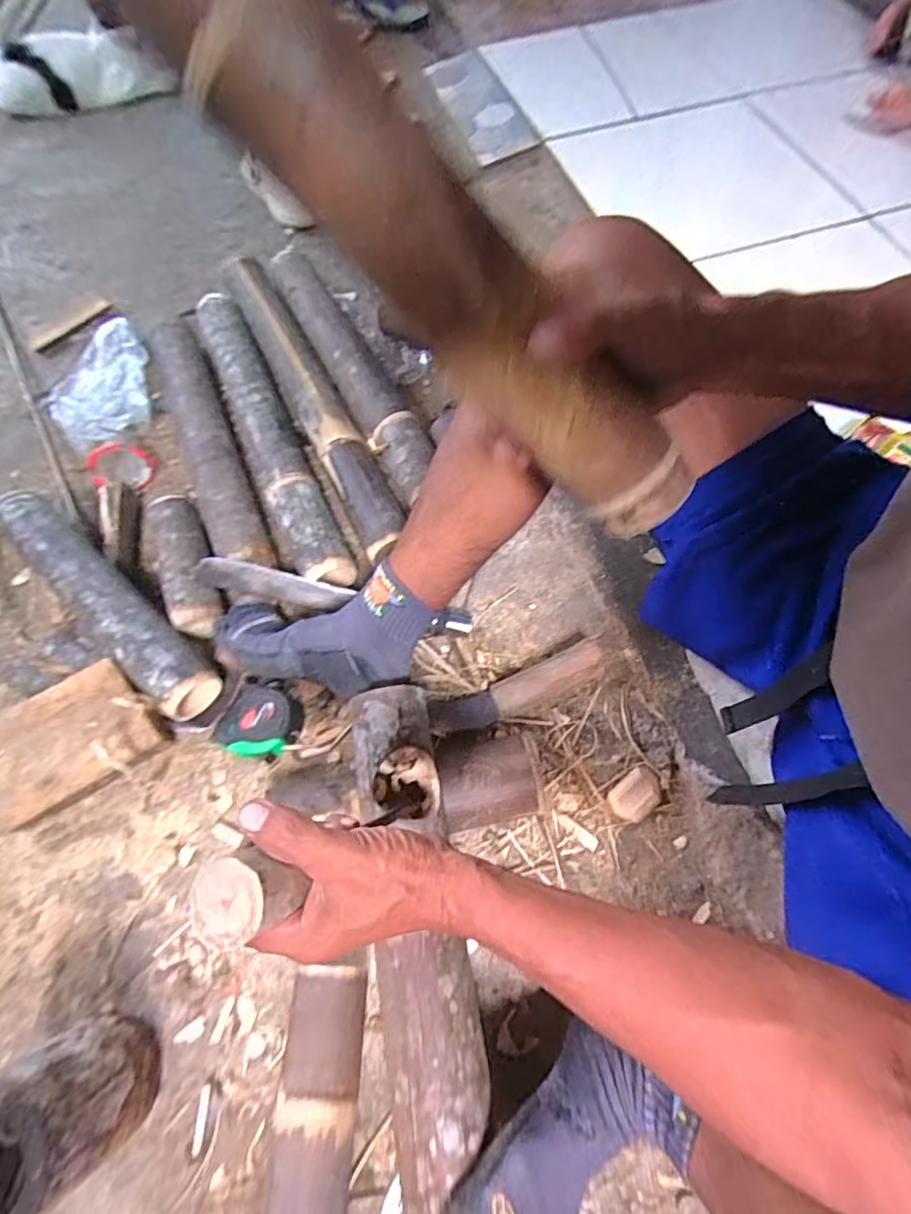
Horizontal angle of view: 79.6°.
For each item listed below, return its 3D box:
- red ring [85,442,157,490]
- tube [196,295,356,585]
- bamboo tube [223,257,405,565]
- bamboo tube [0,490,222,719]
[{"bbox_3d":[-0.457,-0.194,0.749,0.081,0.060,0.010,-2,22,-29],"label":"red ring"},{"bbox_3d":[-0.264,-0.251,0.764,0.075,0.069,0.548,-24,66,-9],"label":"tube"},{"bbox_3d":[-0.210,-0.314,0.781,0.068,0.056,0.590,-26,67,-10],"label":"bamboo tube"},{"bbox_3d":[-0.401,-0.012,0.622,0.345,0.061,0.063,40,72,18],"label":"bamboo tube"}]

